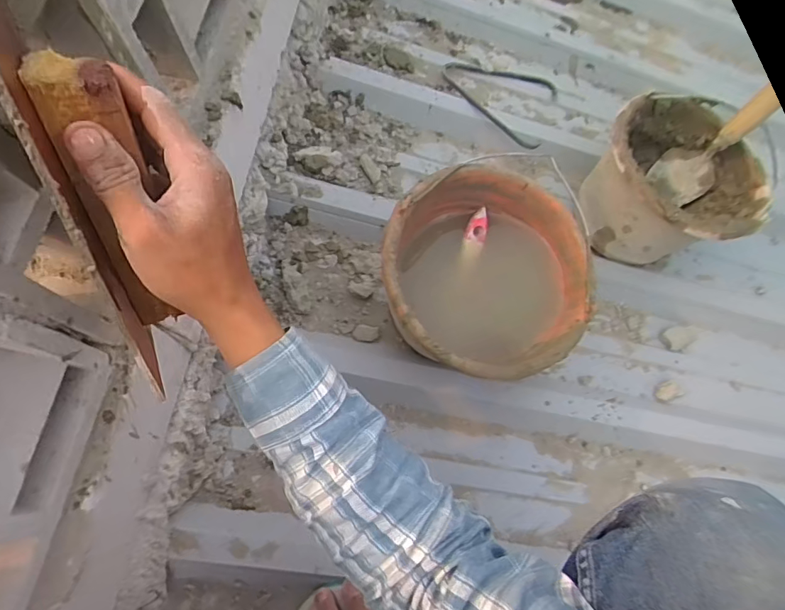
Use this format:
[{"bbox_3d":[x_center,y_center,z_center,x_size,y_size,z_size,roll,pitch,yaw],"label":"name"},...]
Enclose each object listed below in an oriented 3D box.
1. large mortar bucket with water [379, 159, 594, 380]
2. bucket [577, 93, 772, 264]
[{"bbox_3d":[0.105,-0.020,0.564,0.227,0.188,0.224,0,71,-1],"label":"large mortar bucket with water"},{"bbox_3d":[0.398,-0.170,0.687,0.218,0.202,0.234,0,71,-1],"label":"bucket"}]

